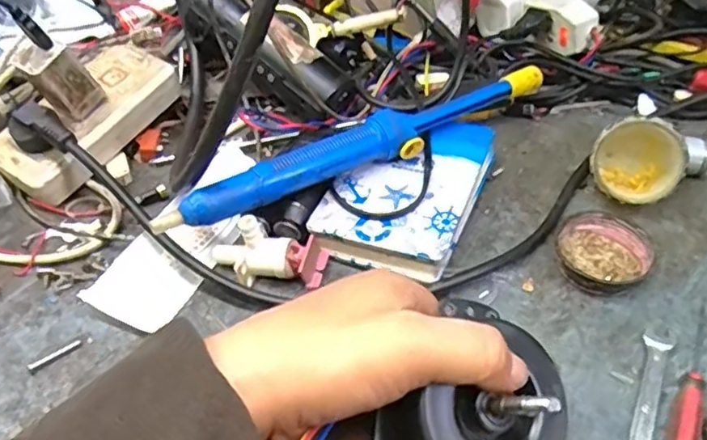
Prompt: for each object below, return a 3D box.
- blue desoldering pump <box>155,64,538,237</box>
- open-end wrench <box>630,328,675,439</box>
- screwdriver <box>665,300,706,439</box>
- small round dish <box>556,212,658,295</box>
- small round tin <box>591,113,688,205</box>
[{"bbox_3d":[0.015,-0.054,0.454,0.317,0.036,0.035,-28,50,-23],"label":"blue desoldering pump"},{"bbox_3d":[0.160,0.106,0.348,0.022,0.008,0.113,16,48,18],"label":"open-end wrench"},{"bbox_3d":[0.196,0.087,0.360,0.016,0.014,0.116,20,49,21],"label":"screwdriver"},{"bbox_3d":[0.166,0.023,0.422,0.058,0.017,0.063,-1,45,1],"label":"small round dish"},{"bbox_3d":[0.203,-0.044,0.448,0.060,0.058,0.027,35,35,16],"label":"small round tin"}]

